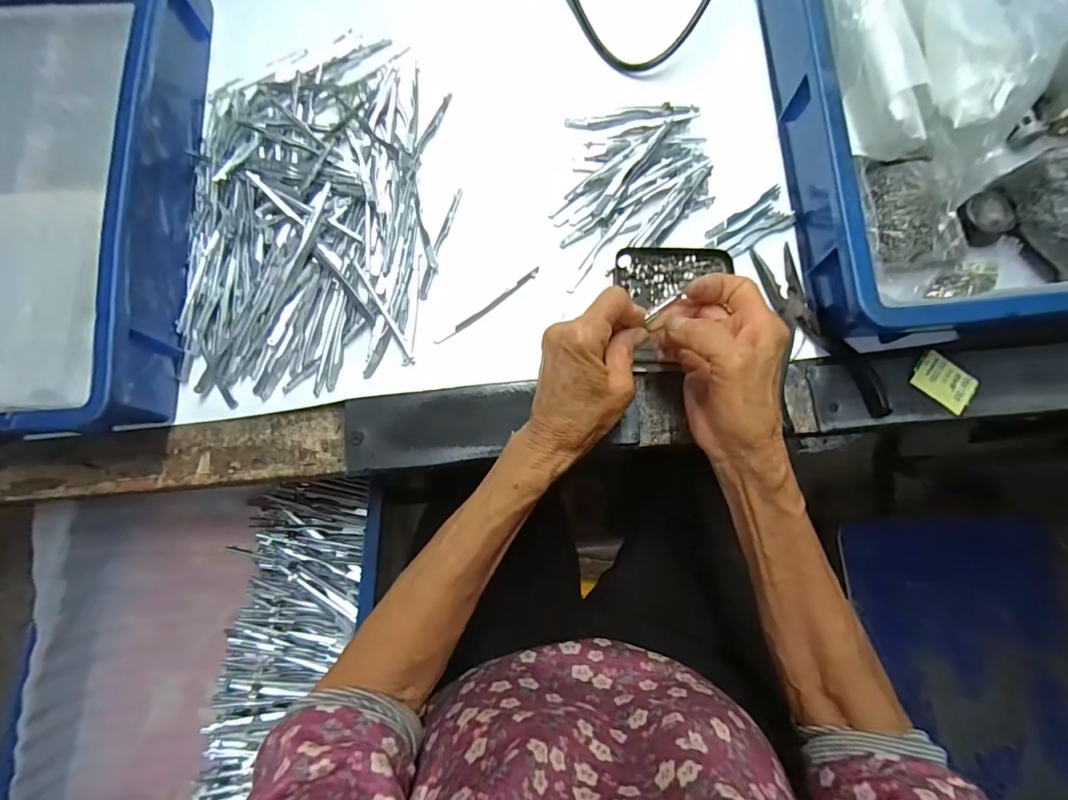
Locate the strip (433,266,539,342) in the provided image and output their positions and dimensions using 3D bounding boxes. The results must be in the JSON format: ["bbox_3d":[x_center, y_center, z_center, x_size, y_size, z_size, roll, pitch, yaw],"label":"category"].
[{"bbox_3d":[-0.037,-0.076,0.367,0.102,0.005,0.006,-37,80,-10],"label":"strip"}]

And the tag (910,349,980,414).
[{"bbox_3d":[0.323,-0.014,0.357,0.045,0.004,0.036,35,81,8],"label":"tag"}]

